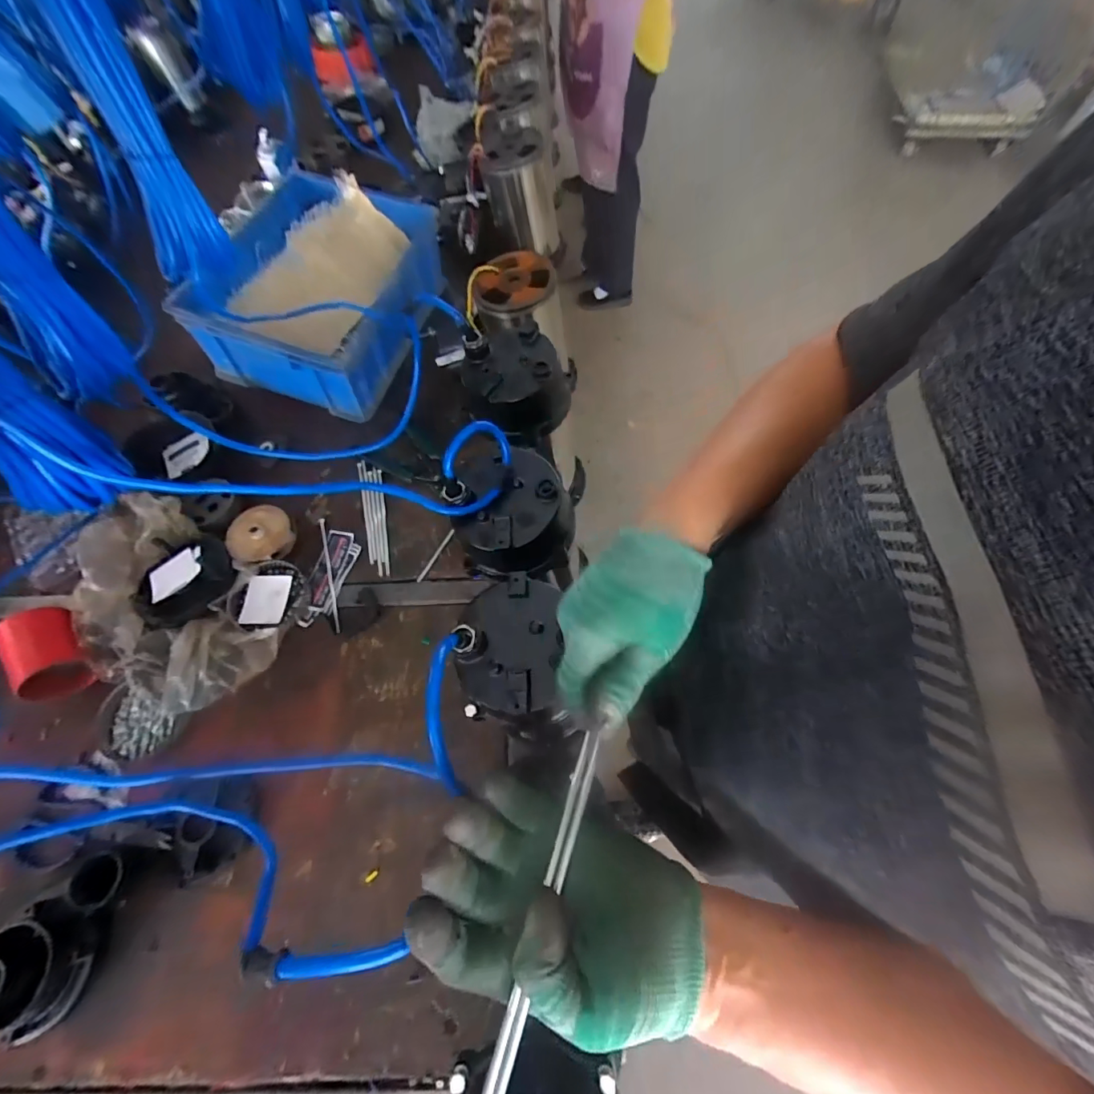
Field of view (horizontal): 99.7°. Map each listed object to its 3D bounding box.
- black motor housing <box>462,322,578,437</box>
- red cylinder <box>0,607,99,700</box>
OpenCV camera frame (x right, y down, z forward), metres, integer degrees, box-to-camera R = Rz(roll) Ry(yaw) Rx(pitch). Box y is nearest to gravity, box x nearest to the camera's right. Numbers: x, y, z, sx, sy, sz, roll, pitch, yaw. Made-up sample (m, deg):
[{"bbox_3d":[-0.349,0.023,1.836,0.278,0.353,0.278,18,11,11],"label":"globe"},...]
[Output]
[{"bbox_3d":[-0.030,-0.191,0.532,0.123,0.078,0.112,-1,65,2],"label":"black motor housing"},{"bbox_3d":[-0.655,0.135,0.604,0.072,0.072,0.121,-31,68,-12],"label":"red cylinder"}]

